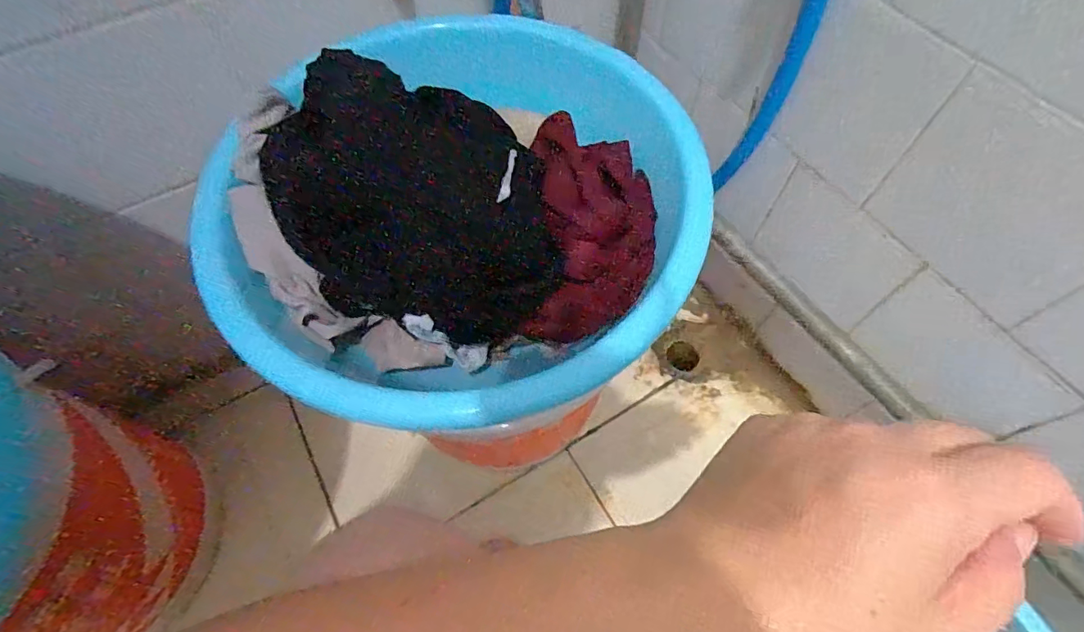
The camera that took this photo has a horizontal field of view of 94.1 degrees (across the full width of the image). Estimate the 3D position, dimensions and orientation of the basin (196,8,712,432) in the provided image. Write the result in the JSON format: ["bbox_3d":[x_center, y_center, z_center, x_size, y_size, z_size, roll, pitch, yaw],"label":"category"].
[{"bbox_3d":[-0.052,-0.078,0.379,0.327,0.124,0.301,-3,62,0],"label":"basin"}]

